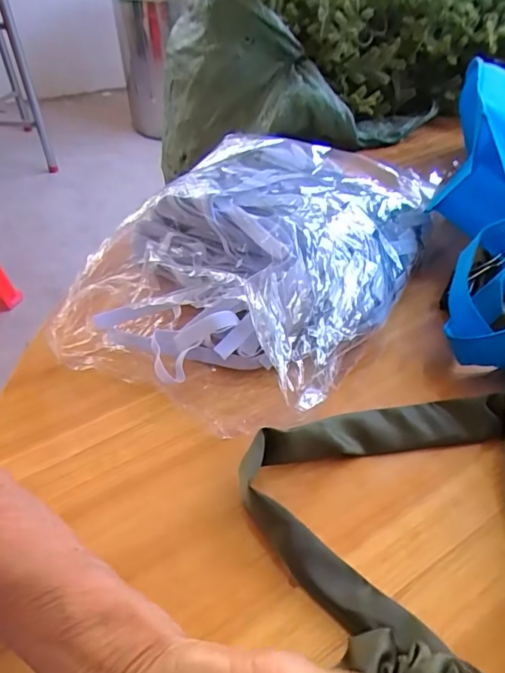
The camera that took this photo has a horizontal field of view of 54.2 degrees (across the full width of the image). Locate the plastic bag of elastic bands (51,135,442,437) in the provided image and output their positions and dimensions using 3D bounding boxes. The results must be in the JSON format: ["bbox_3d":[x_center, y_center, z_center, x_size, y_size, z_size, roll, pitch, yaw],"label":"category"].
[{"bbox_3d":[0.012,-0.081,0.432,0.236,0.084,0.325,22,51,20],"label":"plastic bag of elastic bands"}]

